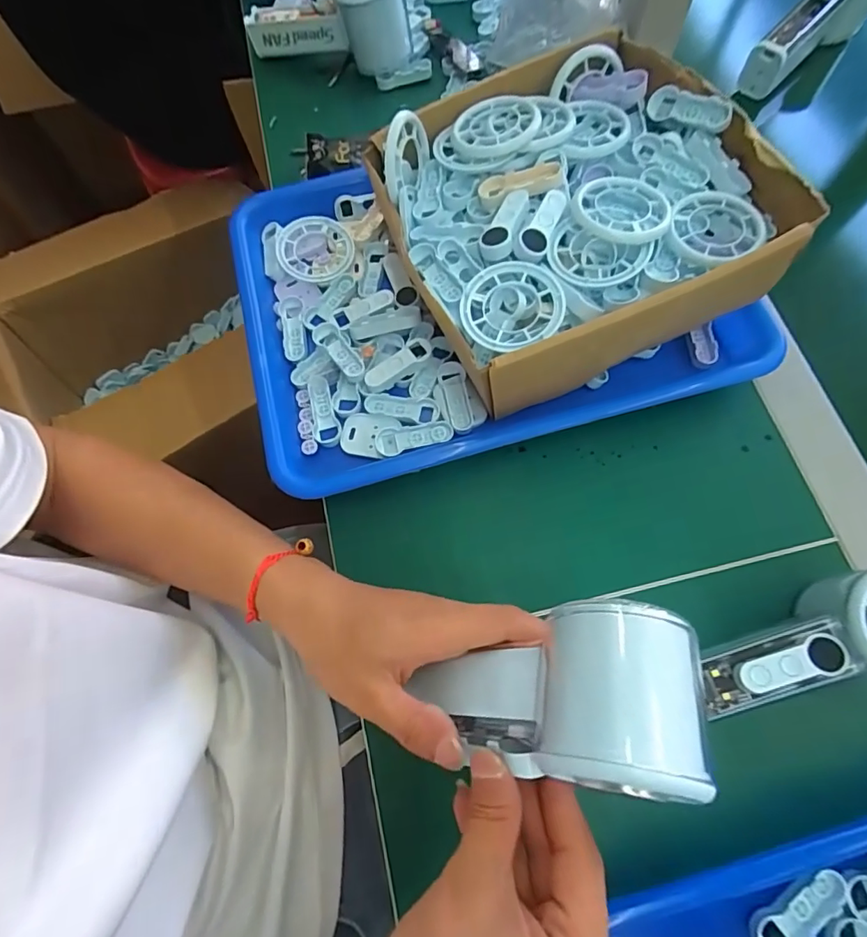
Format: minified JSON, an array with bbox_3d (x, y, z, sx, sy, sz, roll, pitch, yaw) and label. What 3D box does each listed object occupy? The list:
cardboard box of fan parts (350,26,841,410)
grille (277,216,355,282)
[{"bbox_3d":[0.087,-0.154,0.326,0.217,0.091,0.199,-18,70,-4],"label":"cardboard box of fan parts"},{"bbox_3d":[-0.090,-0.168,0.382,0.057,0.010,0.056,-11,69,-1],"label":"grille"}]

